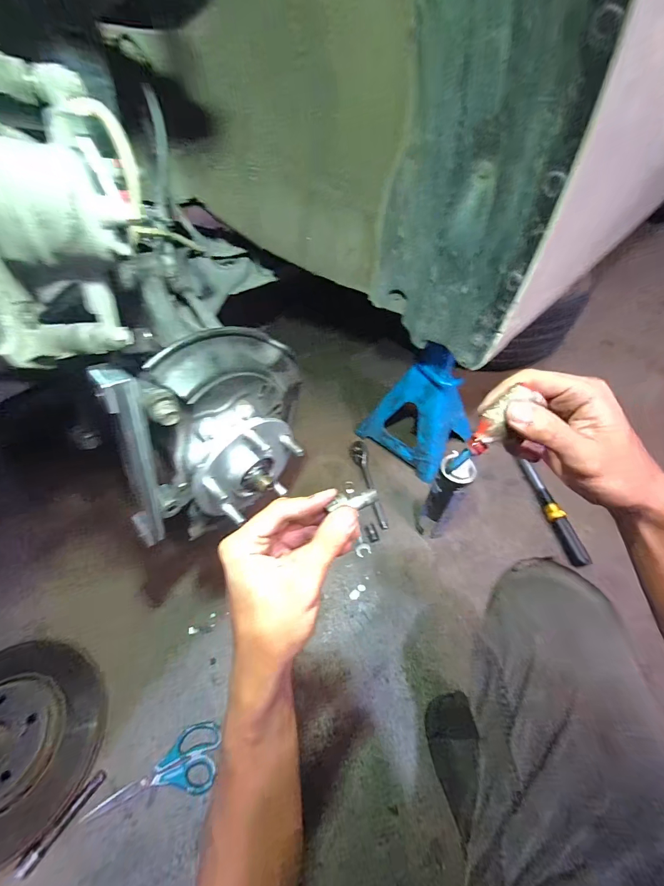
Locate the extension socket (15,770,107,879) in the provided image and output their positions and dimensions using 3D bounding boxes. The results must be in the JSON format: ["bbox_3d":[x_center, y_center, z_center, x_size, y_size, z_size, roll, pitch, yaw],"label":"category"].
[{"bbox_3d":[-0.385,0.543,0.528,0.019,0.014,0.119,28,56,18],"label":"extension socket"}]

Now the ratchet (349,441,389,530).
[{"bbox_3d":[0.087,0.092,0.900,0.042,0.028,0.244,-7,53,-8],"label":"ratchet"}]

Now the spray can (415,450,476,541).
[{"bbox_3d":[0.222,0.121,0.753,0.057,0.241,0.055,1,52,-1],"label":"spray can"}]

